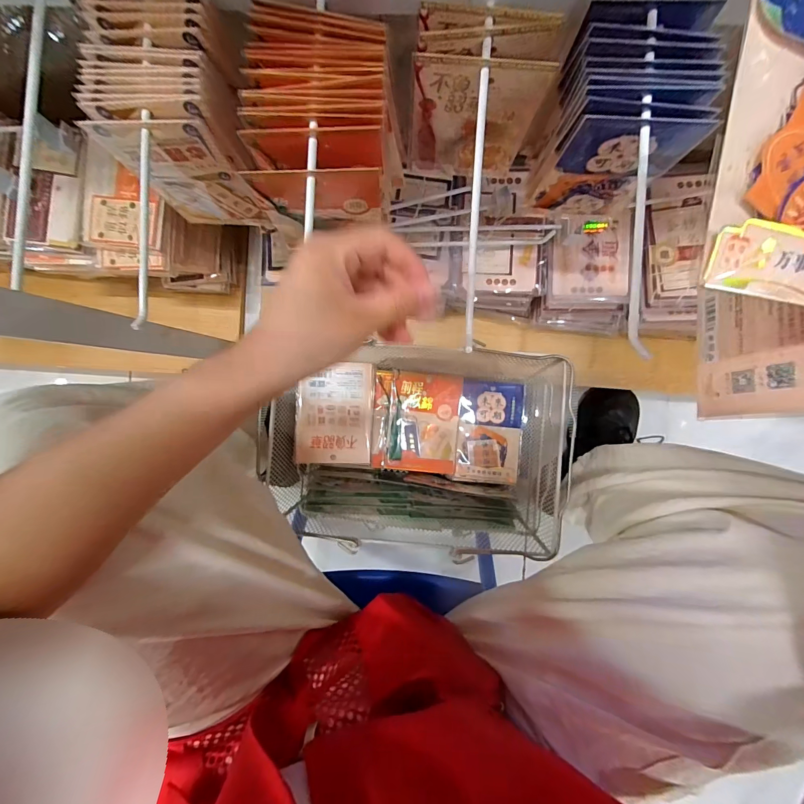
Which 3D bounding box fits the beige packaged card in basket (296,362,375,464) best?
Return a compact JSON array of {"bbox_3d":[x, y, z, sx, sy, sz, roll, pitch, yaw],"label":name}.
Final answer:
[{"bbox_3d":[-0.091,0.015,0.519,0.103,0.014,0.137,2,90,-12],"label":"beige packaged card in basket"}]

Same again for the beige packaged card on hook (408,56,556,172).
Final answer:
[{"bbox_3d":[0.059,-0.233,0.319,0.100,0.116,0.012,5,92,1],"label":"beige packaged card on hook"}]

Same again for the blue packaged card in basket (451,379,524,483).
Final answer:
[{"bbox_3d":[0.127,0.043,0.549,0.090,0.019,0.146,6,92,1],"label":"blue packaged card in basket"}]

